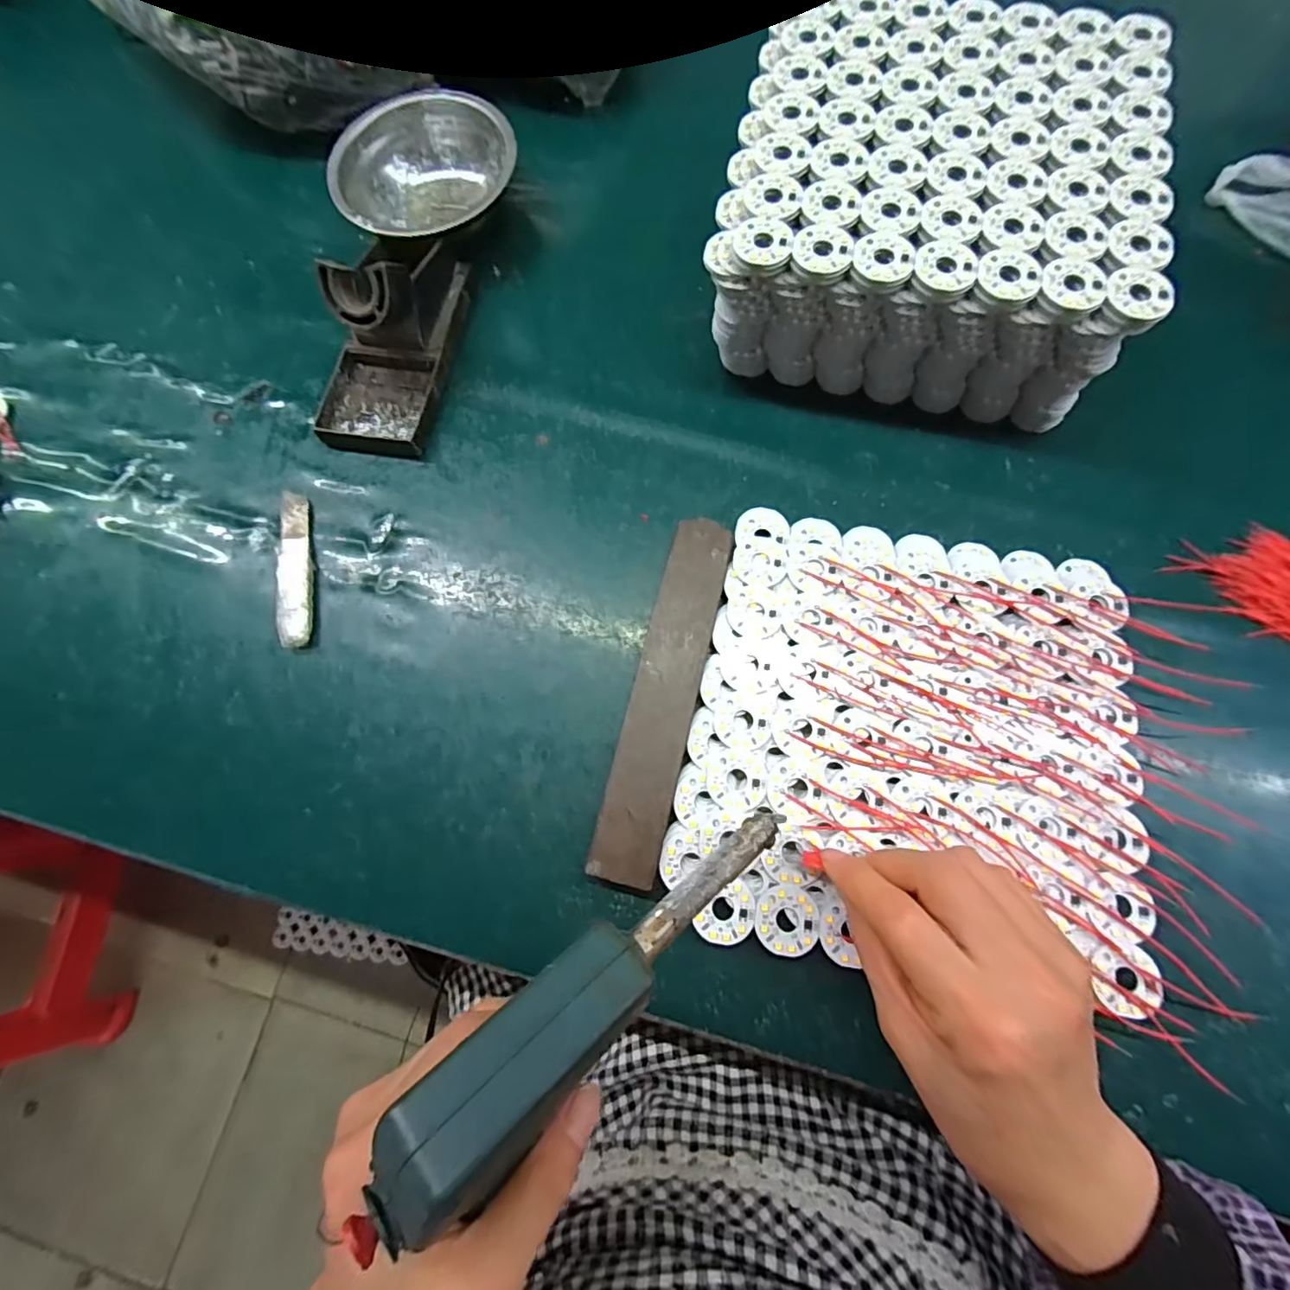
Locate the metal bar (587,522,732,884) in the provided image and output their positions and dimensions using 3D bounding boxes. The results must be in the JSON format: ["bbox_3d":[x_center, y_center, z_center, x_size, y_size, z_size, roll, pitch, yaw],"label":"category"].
[{"bbox_3d":[0.012,0.024,0.302,0.034,0.017,0.198,14,76,6],"label":"metal bar"}]

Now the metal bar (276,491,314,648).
[{"bbox_3d":[-0.217,-0.049,0.344,0.019,0.004,0.106,-12,74,-1],"label":"metal bar"}]

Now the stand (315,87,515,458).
[{"bbox_3d":[-0.155,-0.260,0.376,0.121,0.064,0.266,1,74,2],"label":"stand"}]

